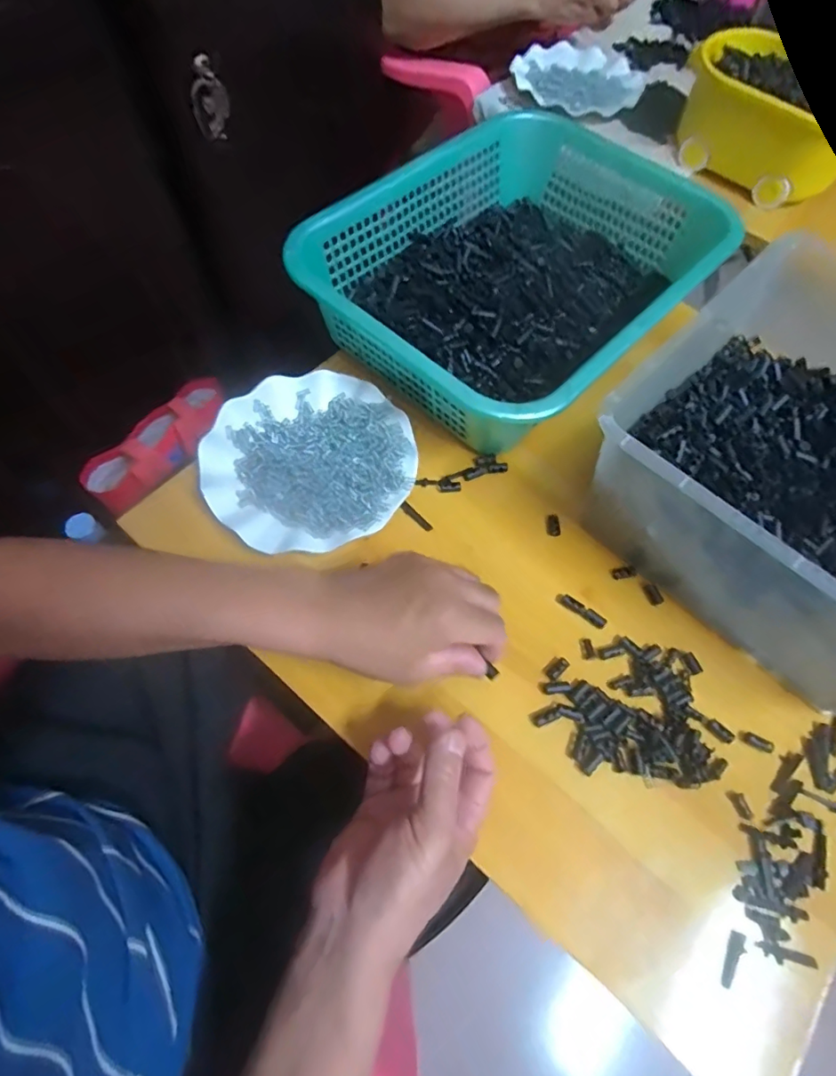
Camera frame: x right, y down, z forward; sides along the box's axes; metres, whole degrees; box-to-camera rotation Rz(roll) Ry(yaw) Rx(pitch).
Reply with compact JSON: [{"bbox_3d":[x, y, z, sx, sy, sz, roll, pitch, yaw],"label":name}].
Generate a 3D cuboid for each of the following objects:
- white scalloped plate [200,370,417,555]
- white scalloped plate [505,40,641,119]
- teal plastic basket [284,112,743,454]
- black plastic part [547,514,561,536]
[{"bbox_3d":[-0.095,-0.070,0.473,0.177,0.017,0.177,1,64,-3],"label":"white scalloped plate"},{"bbox_3d":[0.241,-0.682,0.793,0.203,0.019,0.179,-41,73,-20],"label":"white scalloped plate"},{"bbox_3d":[0.100,-0.269,0.535,0.297,0.081,0.389,41,68,15],"label":"teal plastic basket"},{"bbox_3d":[0.120,-0.012,0.471,0.011,0.007,0.020,0,64,-4],"label":"black plastic part"}]

